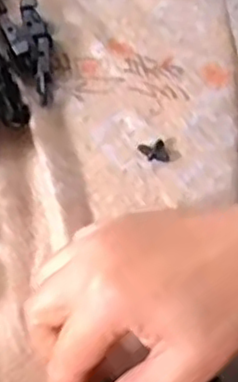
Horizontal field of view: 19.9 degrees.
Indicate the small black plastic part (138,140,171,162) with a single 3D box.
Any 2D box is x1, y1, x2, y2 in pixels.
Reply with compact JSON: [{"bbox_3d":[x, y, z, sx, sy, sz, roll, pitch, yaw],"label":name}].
[{"bbox_3d":[0.019,-0.022,0.375,0.015,0.004,0.015,-14,61,-3],"label":"small black plastic part"}]

